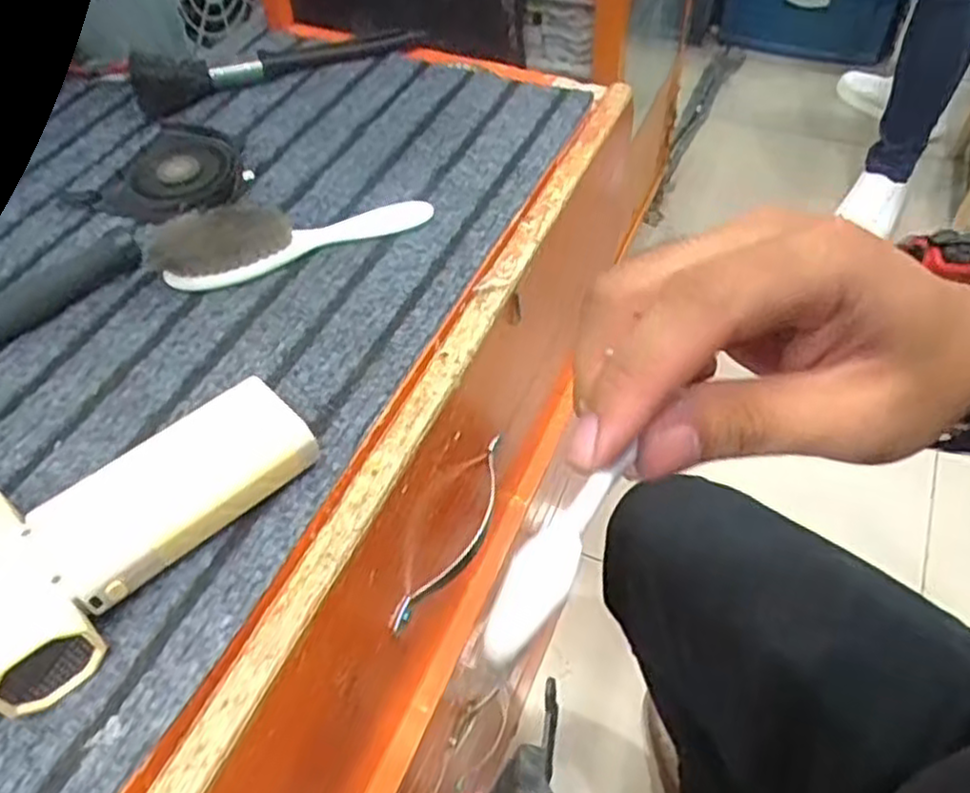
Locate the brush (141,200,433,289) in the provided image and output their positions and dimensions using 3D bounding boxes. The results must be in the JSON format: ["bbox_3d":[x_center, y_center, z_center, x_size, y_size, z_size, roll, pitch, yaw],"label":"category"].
[{"bbox_3d":[-0.104,-0.090,0.408,0.148,0.027,0.038,-14,52,-9],"label":"brush"}]

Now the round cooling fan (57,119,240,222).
[{"bbox_3d":[-0.190,-0.136,0.458,0.094,0.012,0.087,-1,52,1],"label":"round cooling fan"}]

